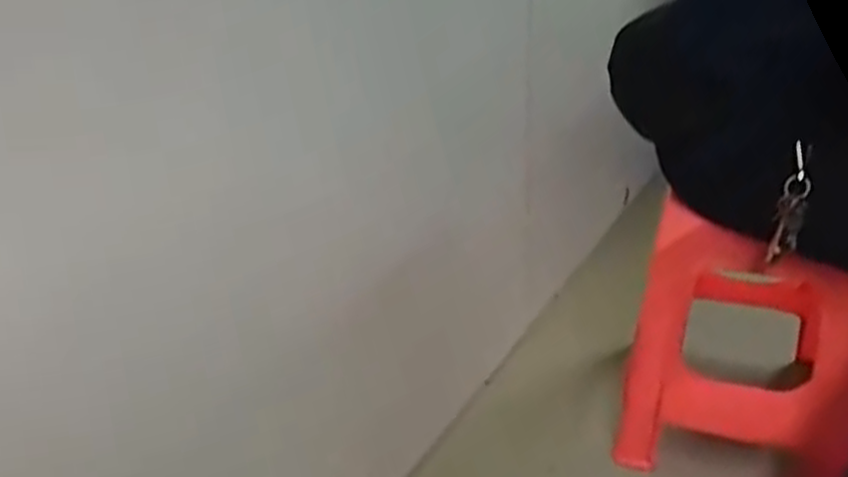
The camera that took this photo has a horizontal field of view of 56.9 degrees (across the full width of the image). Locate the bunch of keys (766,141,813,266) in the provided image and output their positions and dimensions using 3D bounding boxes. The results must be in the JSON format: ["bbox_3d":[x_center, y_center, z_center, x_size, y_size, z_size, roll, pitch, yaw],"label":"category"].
[{"bbox_3d":[0.438,-0.038,0.931,0.031,0.150,0.021,12,33,23],"label":"bunch of keys"}]

